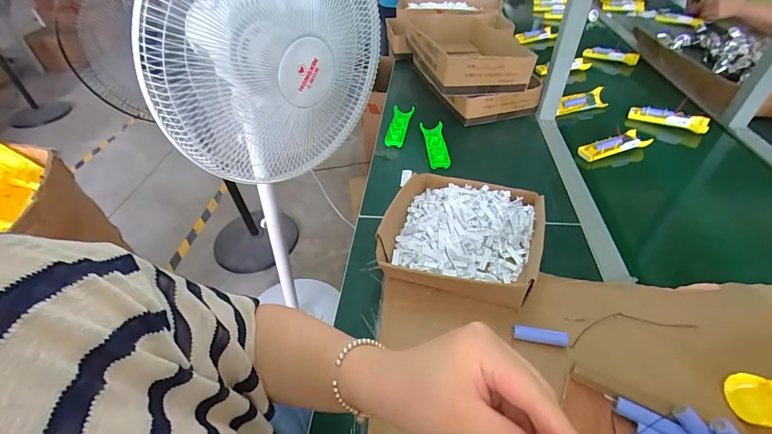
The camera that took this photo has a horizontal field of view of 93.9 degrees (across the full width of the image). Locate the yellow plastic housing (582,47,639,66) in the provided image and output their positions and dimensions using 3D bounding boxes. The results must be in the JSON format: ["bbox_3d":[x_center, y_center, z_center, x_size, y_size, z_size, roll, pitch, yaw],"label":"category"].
[{"bbox_3d":[0.749,-0.540,1.203,0.163,0.029,0.057,22,50,24],"label":"yellow plastic housing"}]

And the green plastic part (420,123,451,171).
[{"bbox_3d":[0.113,-0.169,0.822,0.047,0.023,0.158,-5,43,-1],"label":"green plastic part"}]

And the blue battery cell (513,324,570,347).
[{"bbox_3d":[0.199,0.152,0.466,0.063,0.018,0.017,10,46,14],"label":"blue battery cell"}]

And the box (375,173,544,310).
[{"bbox_3d":[0.120,0.028,0.575,0.240,0.068,0.233,10,46,14],"label":"box"}]

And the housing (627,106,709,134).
[{"bbox_3d":[0.687,-0.242,0.878,0.162,0.034,0.041,24,51,26],"label":"housing"}]

